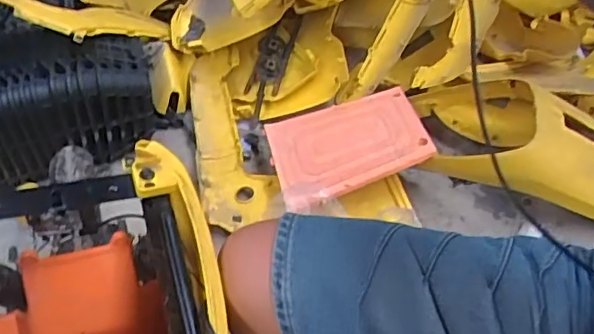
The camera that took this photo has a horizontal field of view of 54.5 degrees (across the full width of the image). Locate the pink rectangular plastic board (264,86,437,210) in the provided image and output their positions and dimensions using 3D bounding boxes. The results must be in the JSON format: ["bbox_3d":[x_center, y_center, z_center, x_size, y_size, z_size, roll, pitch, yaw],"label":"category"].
[{"bbox_3d":[0.102,-0.061,1.258,0.320,0.030,0.256,-22,47,-1],"label":"pink rectangular plastic board"}]

